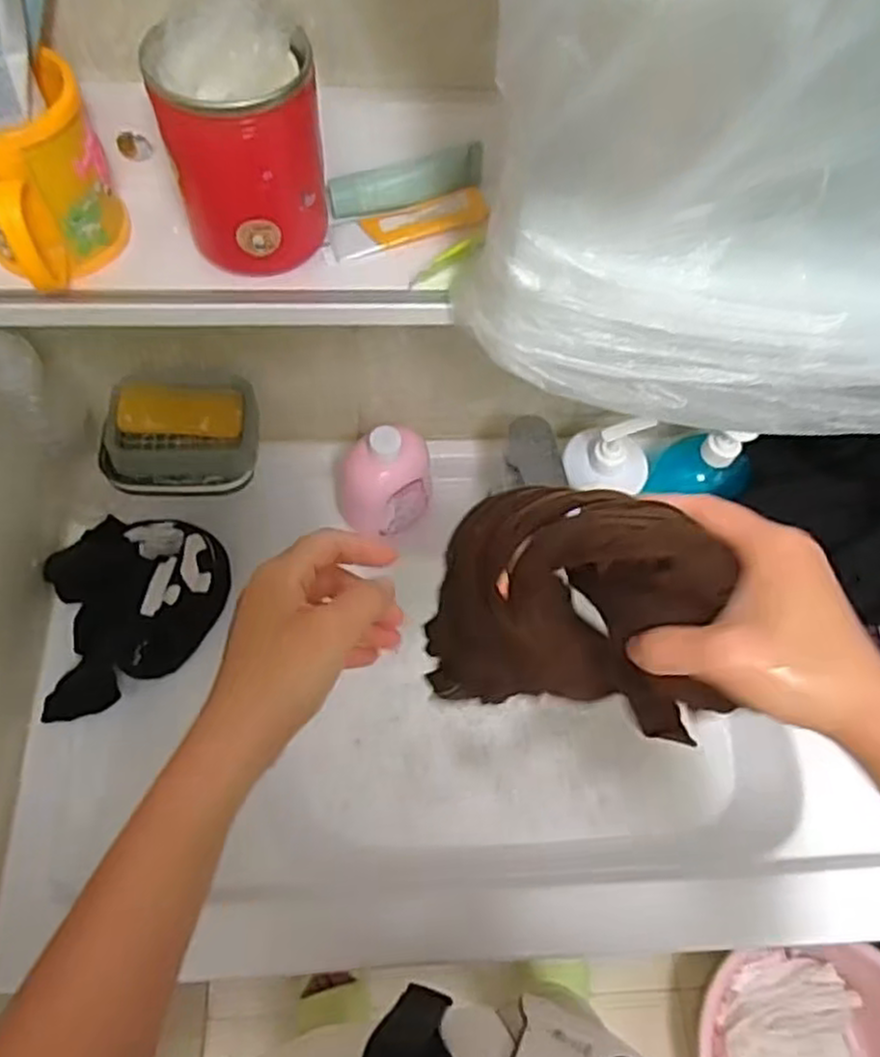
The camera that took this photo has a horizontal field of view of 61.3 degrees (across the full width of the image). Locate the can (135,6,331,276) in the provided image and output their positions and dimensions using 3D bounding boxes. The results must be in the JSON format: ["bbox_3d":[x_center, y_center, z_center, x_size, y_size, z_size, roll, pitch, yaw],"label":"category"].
[{"bbox_3d":[-0.108,-0.208,0.414,0.084,0.115,0.077,-11,64,-10],"label":"can"}]

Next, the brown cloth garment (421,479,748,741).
[{"bbox_3d":[0.082,0.044,0.418,0.160,0.156,0.094,14,62,4],"label":"brown cloth garment"}]

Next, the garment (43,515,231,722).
[{"bbox_3d":[-0.275,0.067,0.675,0.161,0.062,0.177,-10,63,-9],"label":"garment"}]

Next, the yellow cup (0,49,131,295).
[{"bbox_3d":[-0.225,-0.195,0.419,0.083,0.091,0.108,-32,69,-19],"label":"yellow cup"}]

